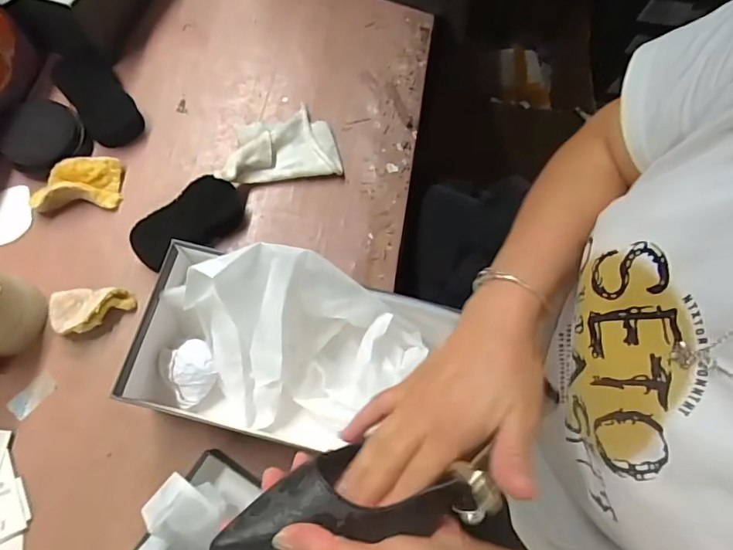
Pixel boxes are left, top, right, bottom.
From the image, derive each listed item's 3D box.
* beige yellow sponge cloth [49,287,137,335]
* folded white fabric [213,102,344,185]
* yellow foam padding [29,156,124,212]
[{"bbox_3d":[-0.299,0.038,0.519,0.087,0.025,0.049,-2,72,-3],"label":"beige yellow sponge cloth"},{"bbox_3d":[-0.107,-0.161,0.592,0.143,0.034,0.097,-8,73,-5],"label":"folded white fabric"},{"bbox_3d":[-0.335,-0.103,0.559,0.098,0.037,0.052,-17,74,-8],"label":"yellow foam padding"}]

